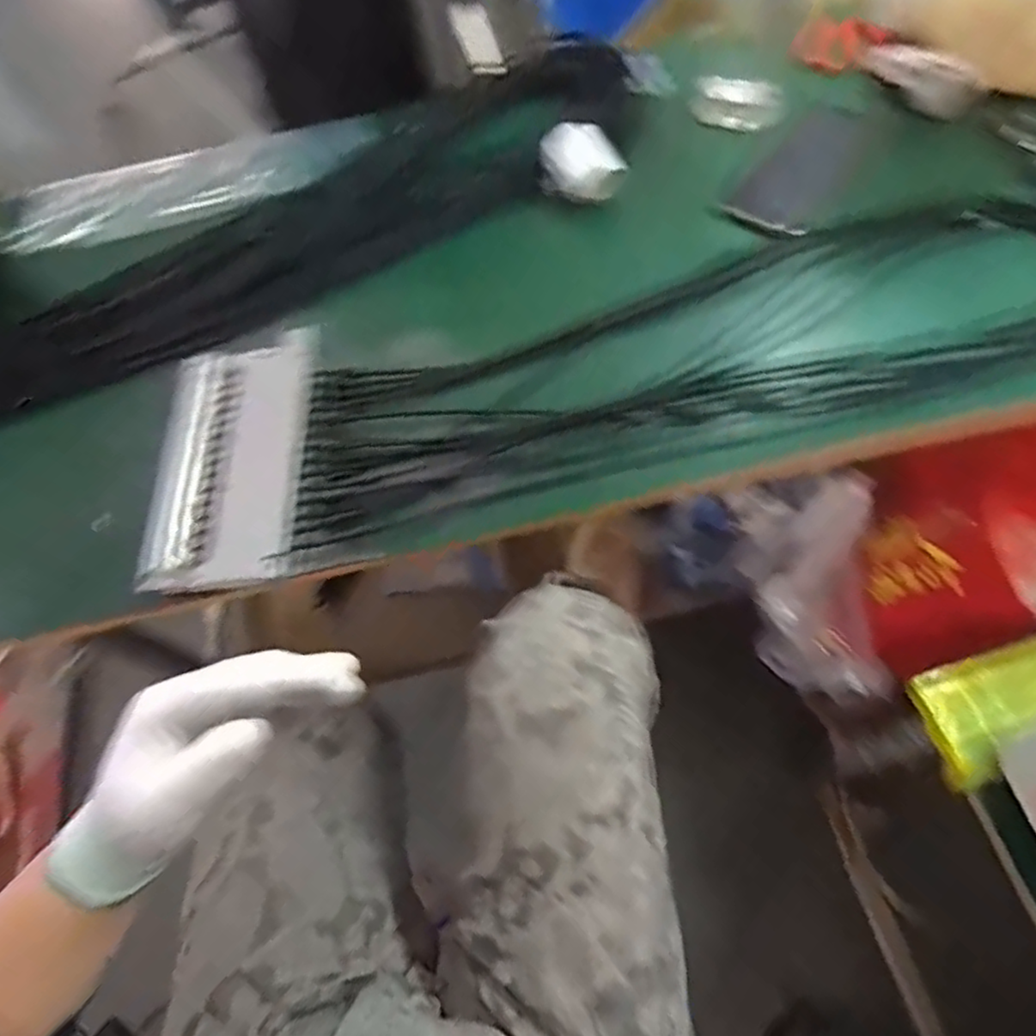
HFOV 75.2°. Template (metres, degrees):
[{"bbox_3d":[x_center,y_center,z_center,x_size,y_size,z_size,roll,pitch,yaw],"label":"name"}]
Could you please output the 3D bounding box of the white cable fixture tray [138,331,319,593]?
[{"bbox_3d":[-0.218,-0.051,0.508,0.117,0.014,0.205,-5,63,5],"label":"white cable fixture tray"}]

